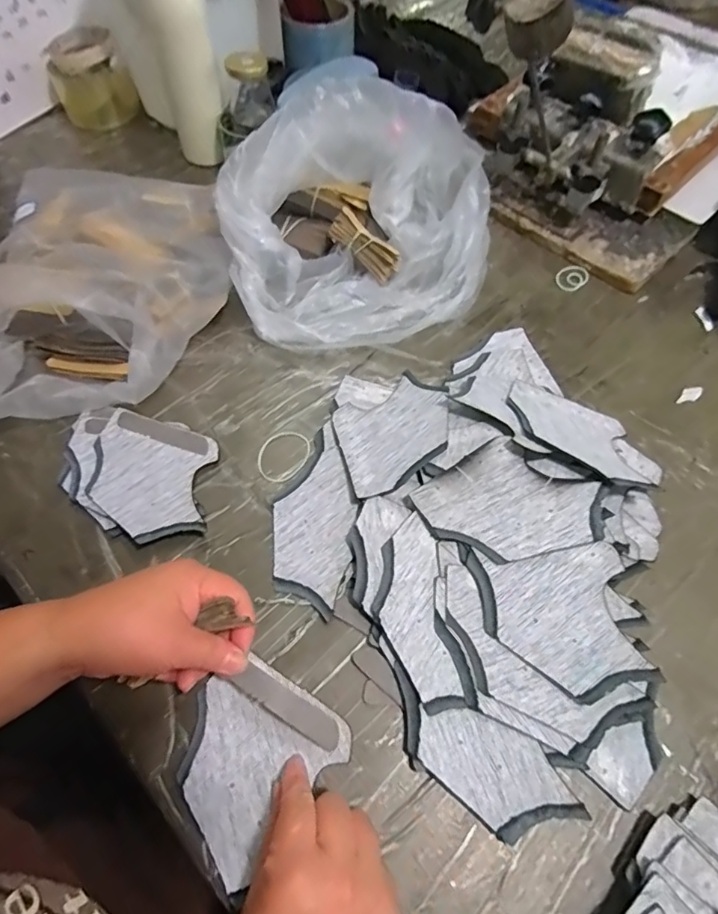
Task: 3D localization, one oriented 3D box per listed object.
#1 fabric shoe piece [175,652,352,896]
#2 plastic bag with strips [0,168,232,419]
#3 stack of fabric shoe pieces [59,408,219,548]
[{"bbox_3d":[-0.070,0.191,0.332,0.103,0.017,0.096,-41,67,-20],"label":"fabric shoe piece"},{"bbox_3d":[-0.262,-0.196,0.516,0.236,0.086,0.322,-15,61,-8],"label":"plastic bag with strips"},{"bbox_3d":[-0.194,0.014,0.439,0.145,0.021,0.113,12,61,8],"label":"stack of fabric shoe pieces"}]

